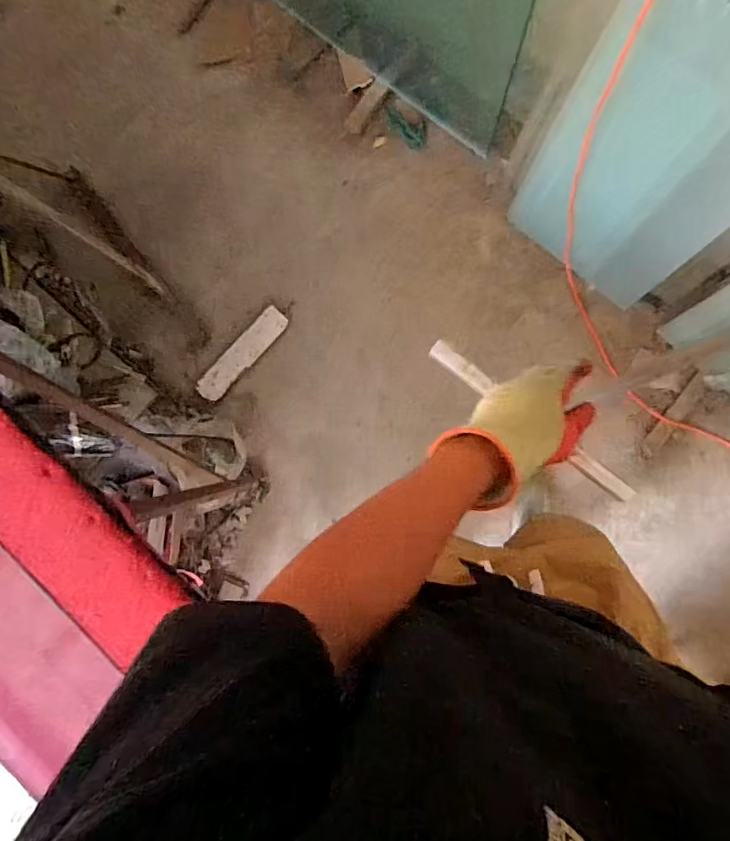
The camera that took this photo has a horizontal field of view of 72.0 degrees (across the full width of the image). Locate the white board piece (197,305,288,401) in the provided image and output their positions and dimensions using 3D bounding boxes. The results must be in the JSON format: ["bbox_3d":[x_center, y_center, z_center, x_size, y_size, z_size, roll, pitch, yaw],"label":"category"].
[{"bbox_3d":[-0.367,-0.202,1.517,0.079,0.009,0.336,40,80,1],"label":"white board piece"}]

